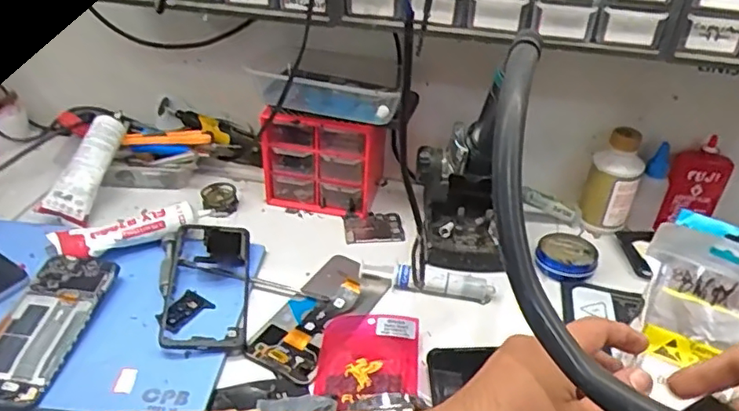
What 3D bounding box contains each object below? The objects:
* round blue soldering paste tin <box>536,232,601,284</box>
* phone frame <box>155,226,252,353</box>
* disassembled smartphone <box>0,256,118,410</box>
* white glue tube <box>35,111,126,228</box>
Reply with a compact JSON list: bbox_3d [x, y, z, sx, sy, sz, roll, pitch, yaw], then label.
[{"bbox_3d":[0.210,0.052,0.635,0.060,0.017,0.063,2,36,-1],"label":"round blue soldering paste tin"},{"bbox_3d":[-0.157,0.076,0.574,0.084,0.016,0.155,0,35,-11],"label":"phone frame"},{"bbox_3d":[-0.290,0.105,0.531,0.080,0.014,0.156,4,36,2],"label":"disassembled smartphone"},{"bbox_3d":[-0.326,-0.049,0.694,0.067,0.024,0.161,3,49,1],"label":"white glue tube"}]

